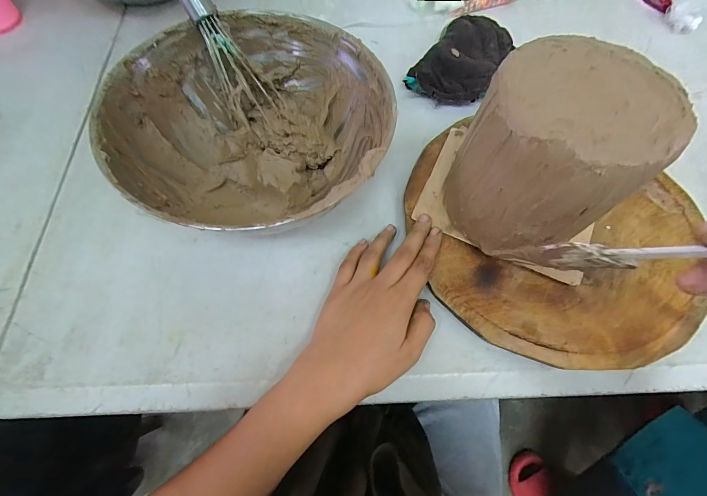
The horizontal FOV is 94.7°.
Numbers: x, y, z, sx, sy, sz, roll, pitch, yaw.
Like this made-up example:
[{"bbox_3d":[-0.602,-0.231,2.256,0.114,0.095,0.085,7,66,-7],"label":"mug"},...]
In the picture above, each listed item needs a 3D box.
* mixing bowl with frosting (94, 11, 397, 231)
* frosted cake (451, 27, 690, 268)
[{"bbox_3d":[-0.084,-0.117,0.306,0.232,0.091,0.219,1,67,-3],"label":"mixing bowl with frosting"},{"bbox_3d":[0.146,-0.064,0.261,0.127,0.137,0.119,-33,73,-15],"label":"frosted cake"}]

